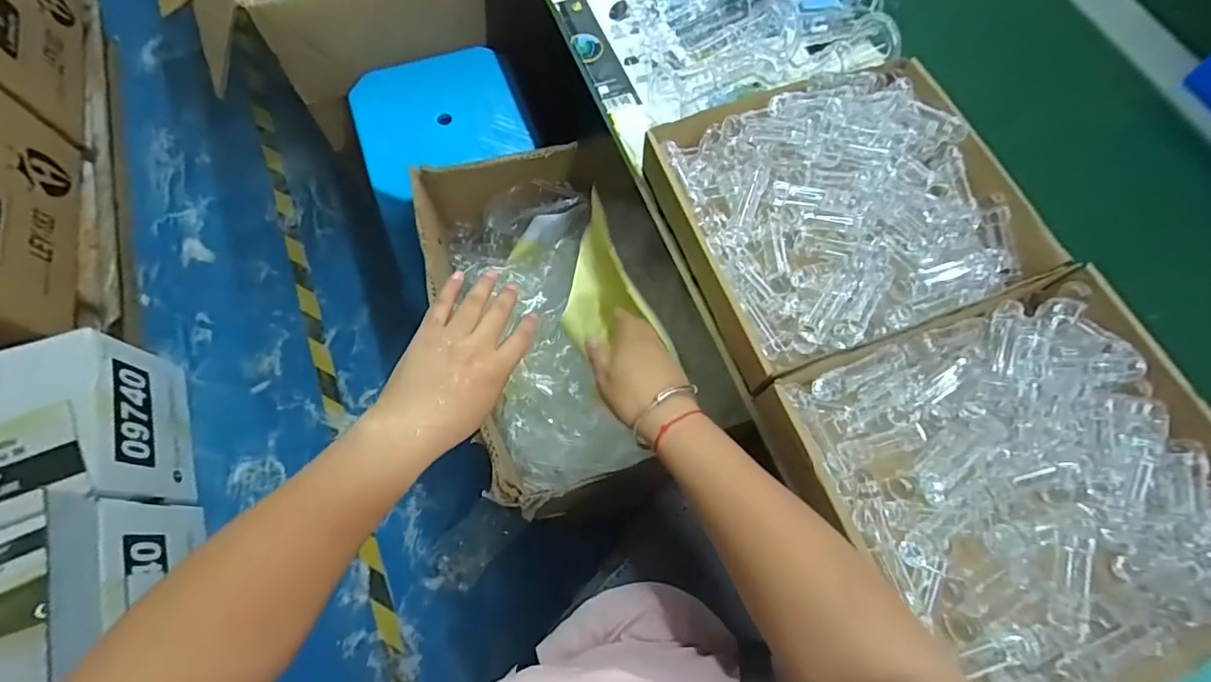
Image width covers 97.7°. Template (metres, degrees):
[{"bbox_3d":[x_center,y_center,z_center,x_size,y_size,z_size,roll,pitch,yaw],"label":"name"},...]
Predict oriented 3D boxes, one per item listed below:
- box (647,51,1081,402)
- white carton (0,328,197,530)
[{"bbox_3d":[0.224,-0.129,0.509,0.304,0.064,0.274,-19,71,-9],"label":"box"},{"bbox_3d":[-1.075,0.208,1.003,0.388,0.251,0.322,-20,71,-10],"label":"white carton"}]

